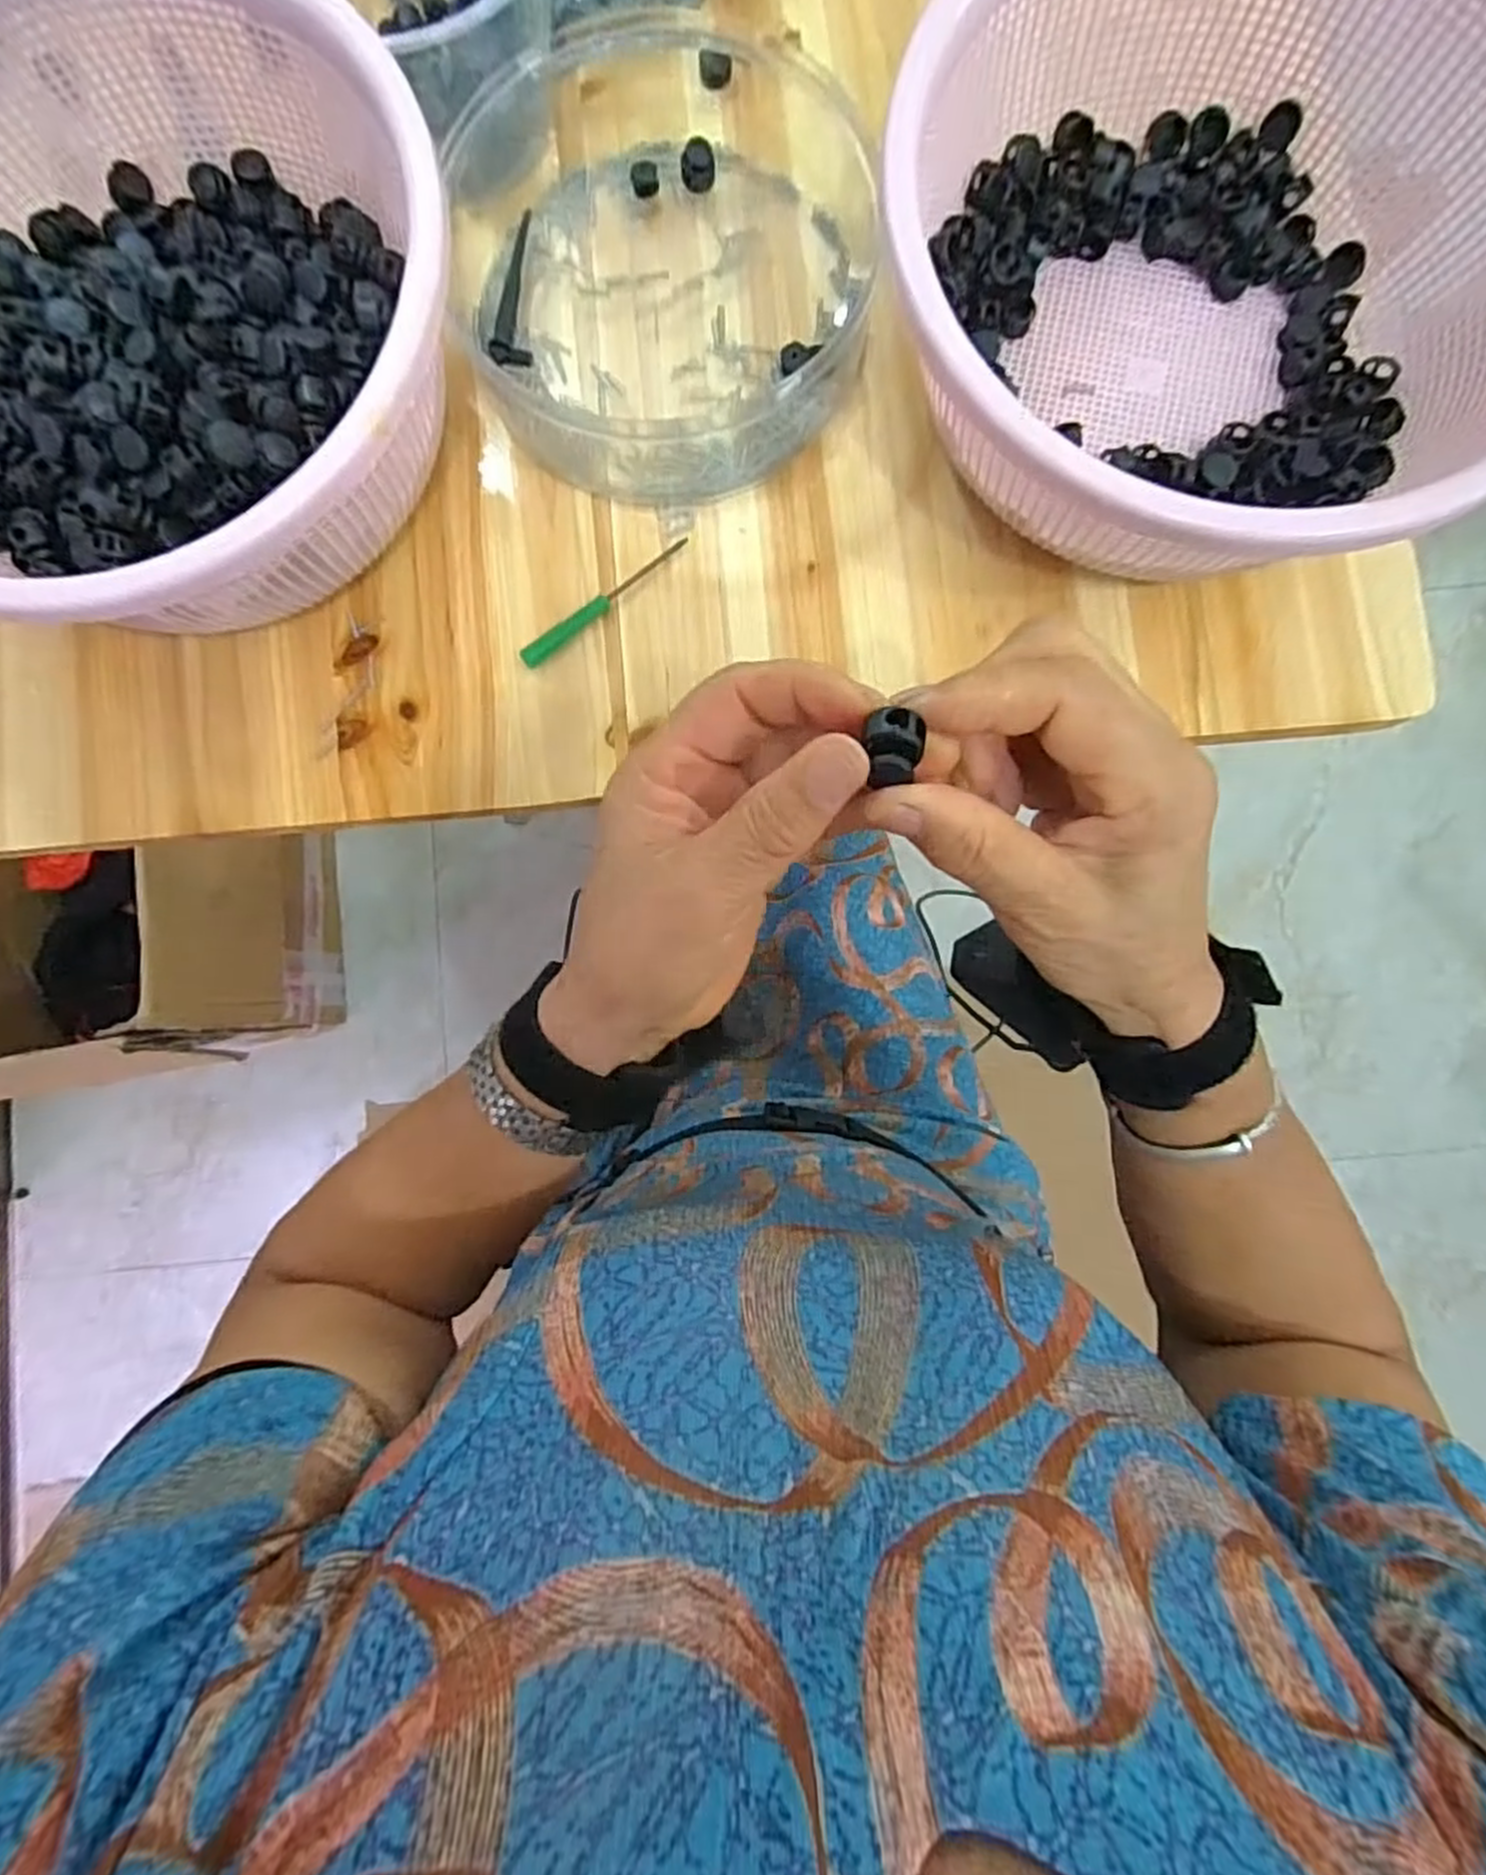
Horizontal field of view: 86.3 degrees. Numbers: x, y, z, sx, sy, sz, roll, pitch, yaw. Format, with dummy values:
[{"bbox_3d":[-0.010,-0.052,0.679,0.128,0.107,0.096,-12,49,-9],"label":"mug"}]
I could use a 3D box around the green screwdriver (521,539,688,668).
[{"bbox_3d":[-0.067,-0.163,0.384,0.098,0.006,0.009,-40,85,-3],"label":"green screwdriver"}]

